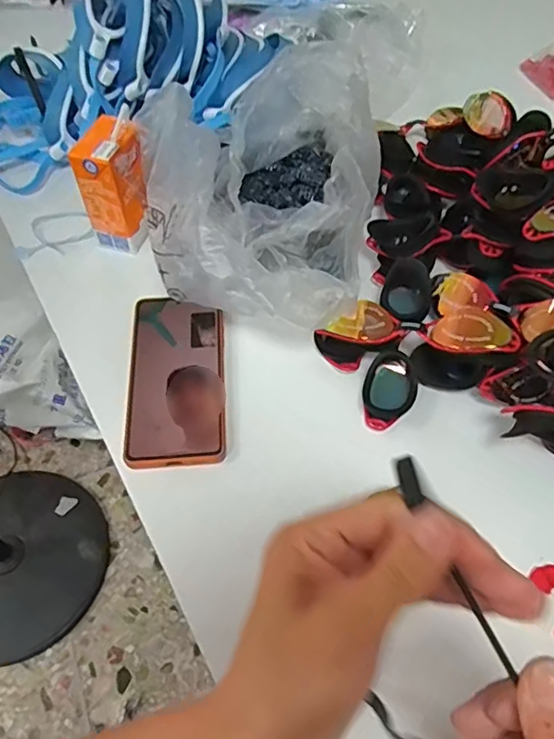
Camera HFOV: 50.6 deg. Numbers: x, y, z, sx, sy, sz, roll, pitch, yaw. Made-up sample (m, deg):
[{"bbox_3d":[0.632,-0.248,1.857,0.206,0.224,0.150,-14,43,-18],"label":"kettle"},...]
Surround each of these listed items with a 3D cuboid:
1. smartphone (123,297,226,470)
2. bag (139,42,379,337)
[{"bbox_3d":[-0.082,0.002,0.483,0.075,0.018,0.162,-4,56,-1],"label":"smartphone"},{"bbox_3d":[-0.011,-0.149,0.517,0.193,0.138,0.274,-10,56,-4],"label":"bag"}]

